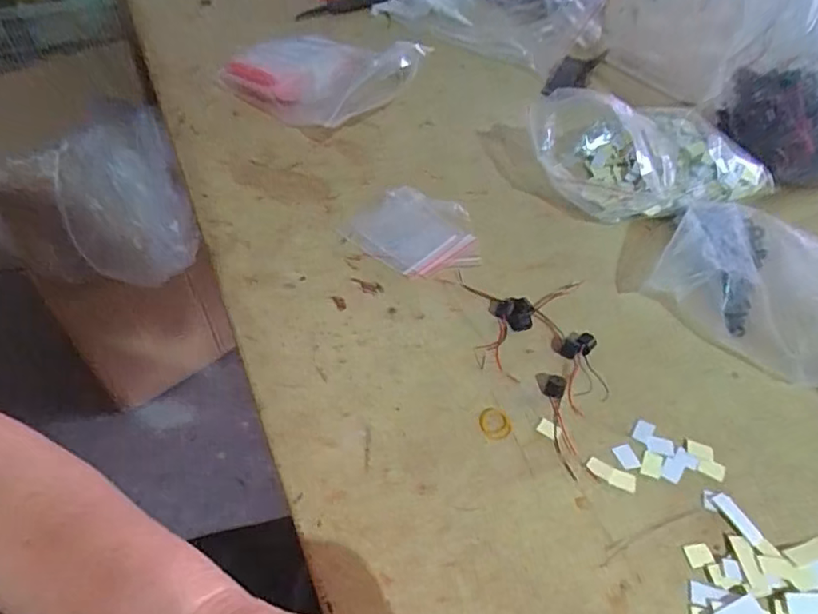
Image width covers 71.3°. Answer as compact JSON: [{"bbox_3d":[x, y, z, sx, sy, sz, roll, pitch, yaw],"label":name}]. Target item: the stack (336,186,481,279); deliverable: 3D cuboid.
[{"bbox_3d":[0.008,-0.060,0.448,0.102,0.006,0.088,30,54,22],"label":"stack"}]

